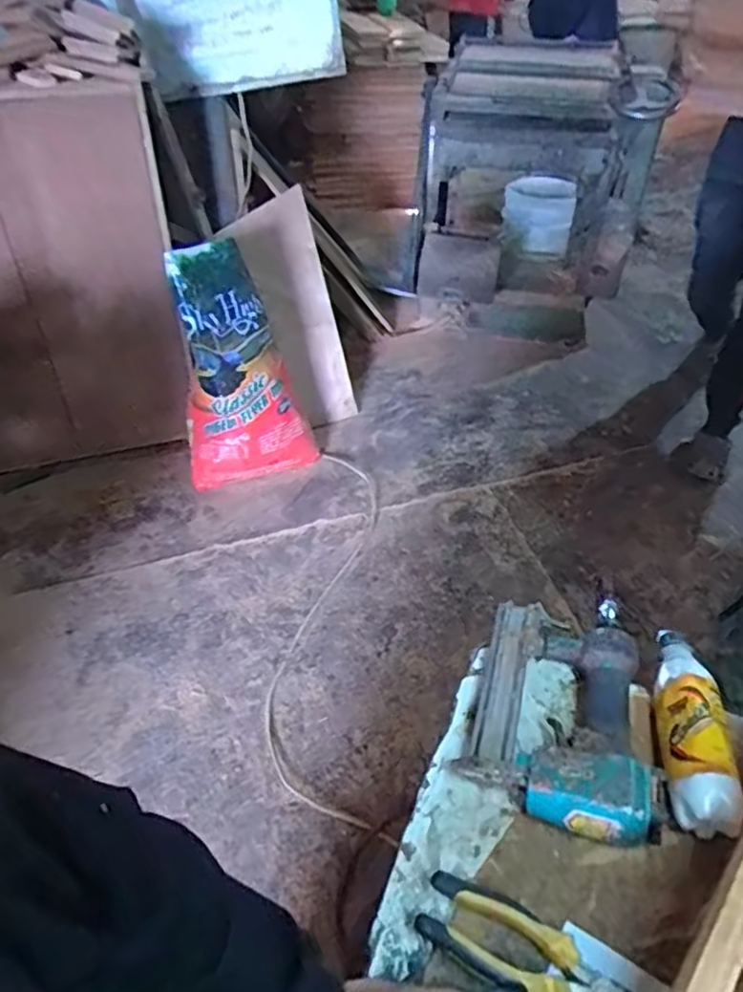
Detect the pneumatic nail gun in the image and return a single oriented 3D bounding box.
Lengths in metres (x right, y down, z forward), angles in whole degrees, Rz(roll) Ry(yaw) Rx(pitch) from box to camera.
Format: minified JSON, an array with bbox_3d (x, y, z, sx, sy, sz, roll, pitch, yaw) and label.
[{"bbox_3d":[0.179,0.185,0.632,0.165,0.064,0.243,10,45,11],"label":"pneumatic nail gun"}]

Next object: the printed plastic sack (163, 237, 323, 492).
[{"bbox_3d":[-0.389,-0.362,1.910,0.370,0.667,0.151,-16,23,-15],"label":"printed plastic sack"}]

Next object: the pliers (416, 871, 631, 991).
[{"bbox_3d":[0.119,0.342,0.498,0.167,0.024,0.052,18,47,20],"label":"pliers"}]

